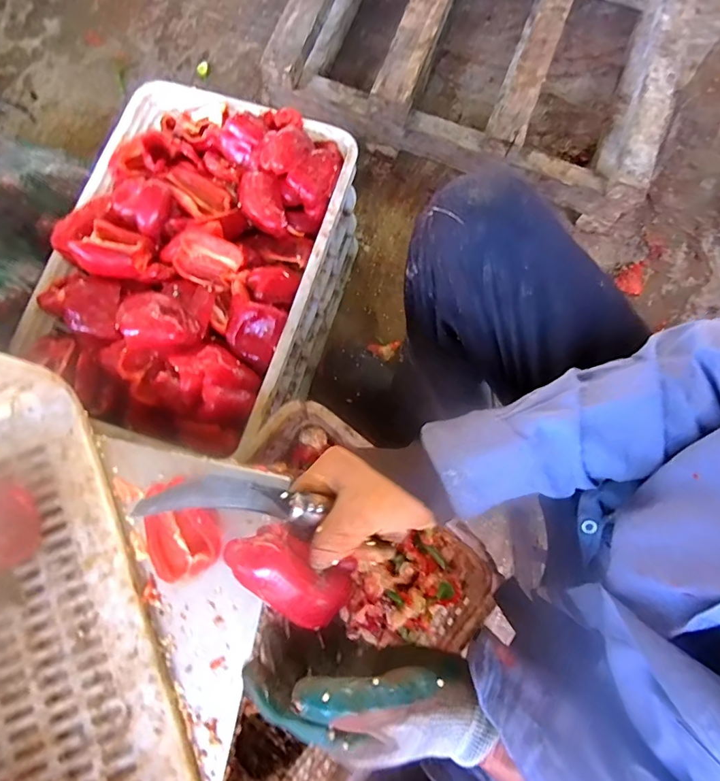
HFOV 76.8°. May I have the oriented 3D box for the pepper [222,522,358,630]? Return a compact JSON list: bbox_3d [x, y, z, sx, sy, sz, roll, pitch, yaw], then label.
[{"bbox_3d":[-0.059,0.141,0.355,0.100,0.052,0.054,35,67,-25],"label":"pepper"}]

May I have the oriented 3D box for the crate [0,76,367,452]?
[{"bbox_3d":[-0.236,-0.176,0.718,0.349,0.305,0.484,17,79,4],"label":"crate"}]

